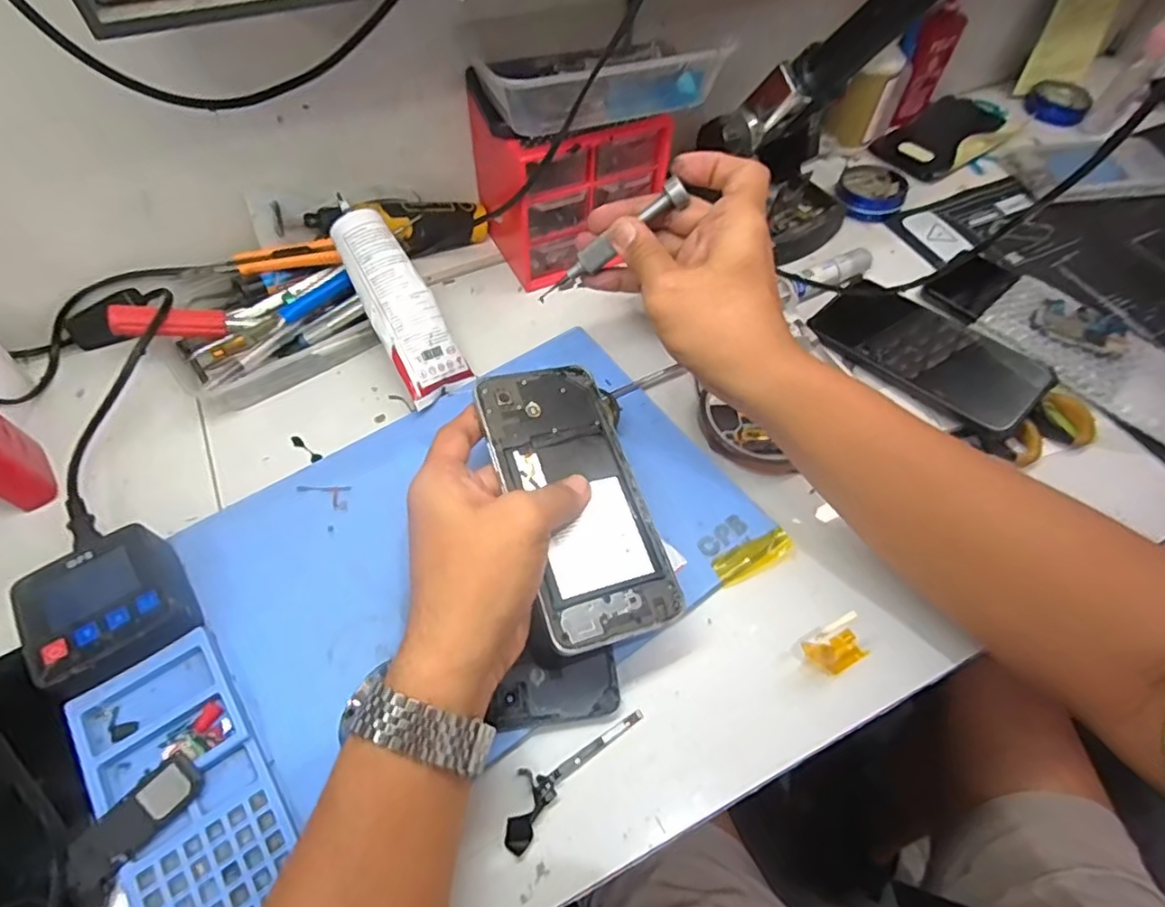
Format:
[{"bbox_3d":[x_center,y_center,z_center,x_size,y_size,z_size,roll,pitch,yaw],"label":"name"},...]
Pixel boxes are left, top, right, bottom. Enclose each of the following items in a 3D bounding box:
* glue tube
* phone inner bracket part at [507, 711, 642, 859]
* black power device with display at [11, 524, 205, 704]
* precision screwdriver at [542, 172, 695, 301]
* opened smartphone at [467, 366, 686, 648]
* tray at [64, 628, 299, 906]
[{"bbox_3d":[-0.131,-0.109,0.434,0.047,0.026,0.148,-29,93,-22],"label":"glue tube"},{"bbox_3d":[-0.009,0.160,0.320,0.026,0.006,0.091,41,65,21],"label":"phone inner bracket part"},{"bbox_3d":[-0.253,0.083,0.331,0.071,0.025,0.073,-32,64,-20],"label":"black power device with display"},{"bbox_3d":[0.016,-0.125,0.372,0.108,0.012,0.013,-32,55,22],"label":"precision screwdriver"},{"bbox_3d":[-0.004,0.022,0.346,0.075,0.011,0.163,-16,67,-15],"label":"opened smartphone"},{"bbox_3d":[-0.191,0.164,0.297,0.068,0.012,0.145,-32,64,-20],"label":"tray"}]

